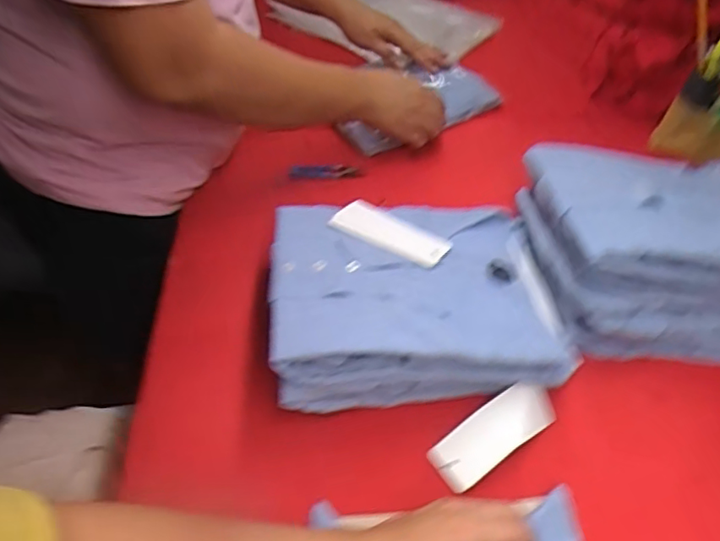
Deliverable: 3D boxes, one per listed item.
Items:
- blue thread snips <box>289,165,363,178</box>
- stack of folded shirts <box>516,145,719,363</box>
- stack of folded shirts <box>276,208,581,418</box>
[{"bbox_3d":[-0.043,-0.134,0.760,0.099,0.017,0.012,-4,44,-23],"label":"blue thread snips"},{"bbox_3d":[0.319,-0.037,0.595,0.263,0.118,0.237,0,49,2],"label":"stack of folded shirts"},{"bbox_3d":[0.050,0.018,0.559,0.273,0.091,0.216,-6,49,-3],"label":"stack of folded shirts"}]

